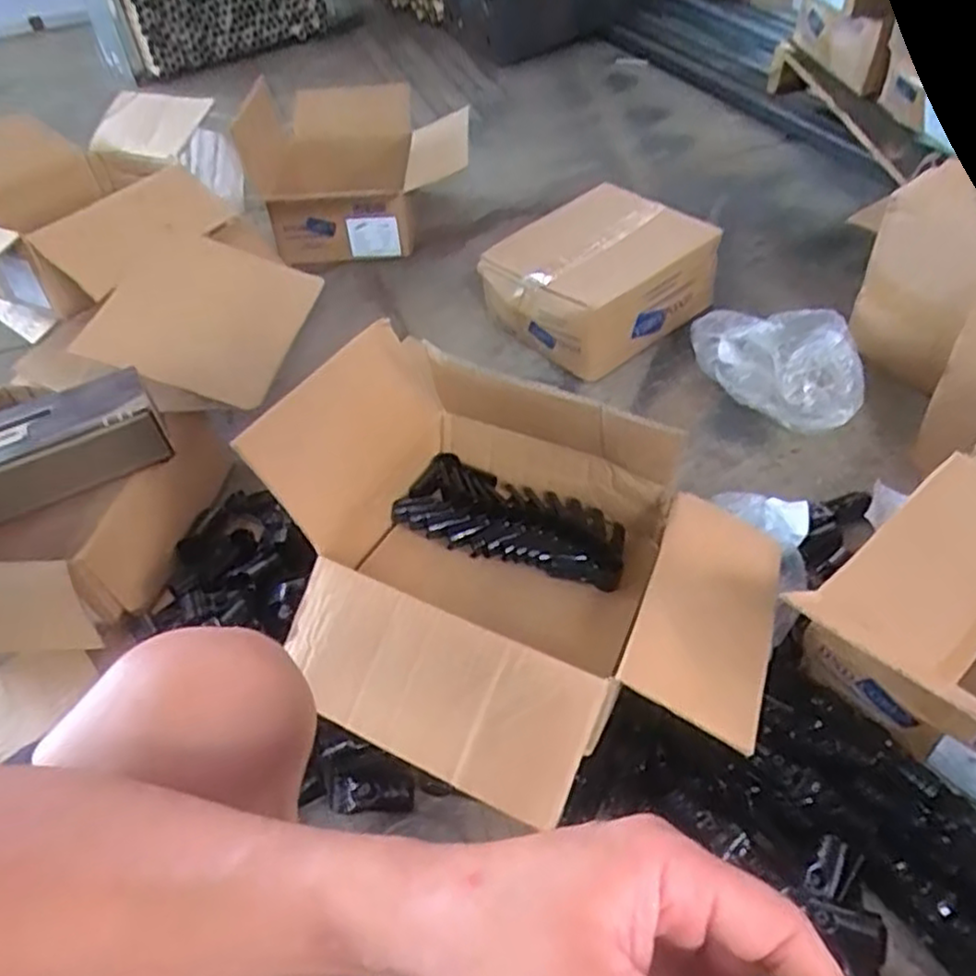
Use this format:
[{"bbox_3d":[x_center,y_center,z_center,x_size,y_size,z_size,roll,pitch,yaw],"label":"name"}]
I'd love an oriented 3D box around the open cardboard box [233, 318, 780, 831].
[{"bbox_3d":[0.027,0.077,0.721,0.494,0.232,0.398,14,50,18],"label":"open cardboard box"}]

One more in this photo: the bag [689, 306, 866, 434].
[{"bbox_3d":[0.420,-0.193,1.059,0.275,0.097,0.157,32,57,30],"label":"bag"}]

